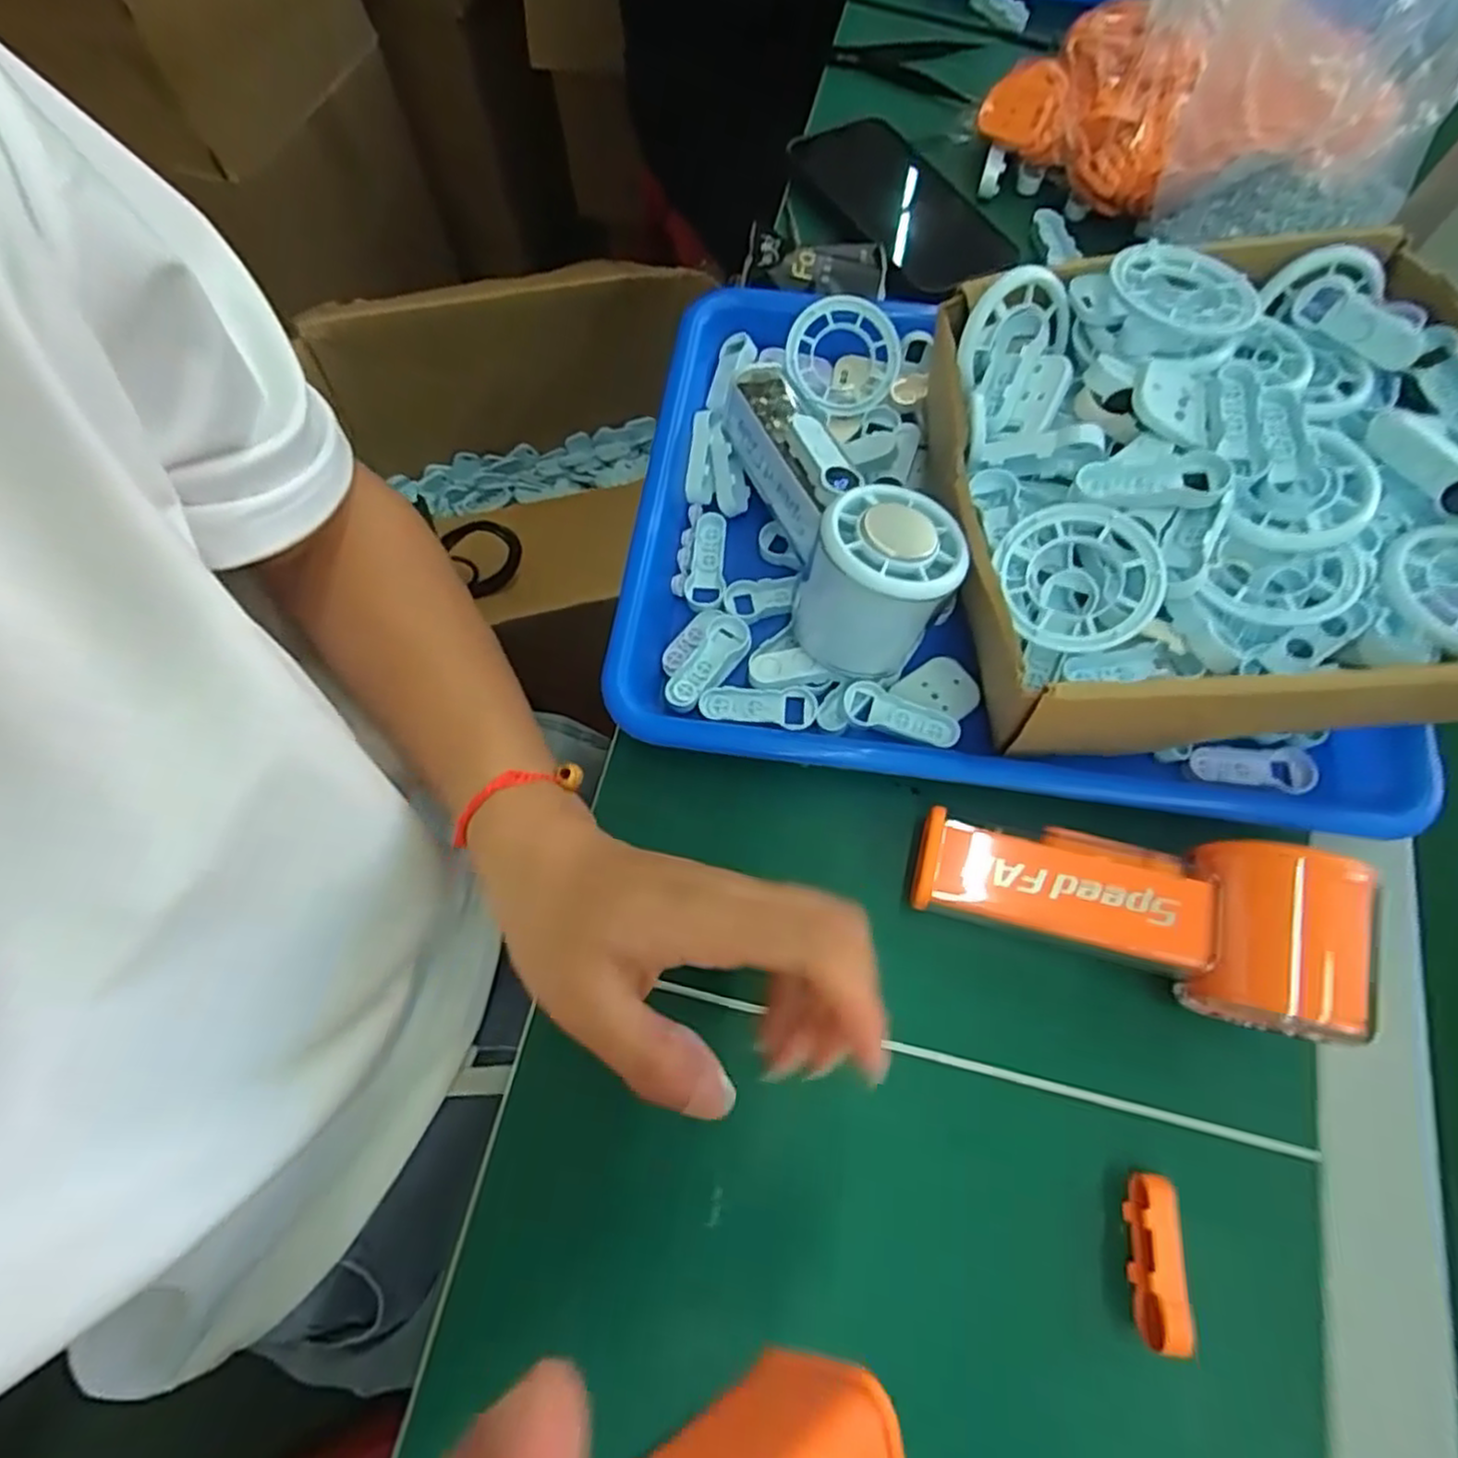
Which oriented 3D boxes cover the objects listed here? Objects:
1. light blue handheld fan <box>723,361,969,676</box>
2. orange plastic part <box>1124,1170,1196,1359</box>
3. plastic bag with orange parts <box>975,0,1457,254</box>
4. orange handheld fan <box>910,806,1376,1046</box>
[{"bbox_3d":[0.048,-0.094,0.309,0.060,0.071,0.169,-14,71,-6],"label":"light blue handheld fan"},{"bbox_3d":[0.146,0.181,0.247,0.015,0.014,0.049,8,70,2],"label":"orange plastic part"},{"bbox_3d":[0.248,-0.342,0.350,0.204,0.142,0.096,32,73,10],"label":"plastic bag with orange parts"},{"bbox_3d":[0.144,0.066,0.271,0.143,0.054,0.056,10,69,19],"label":"orange handheld fan"}]

